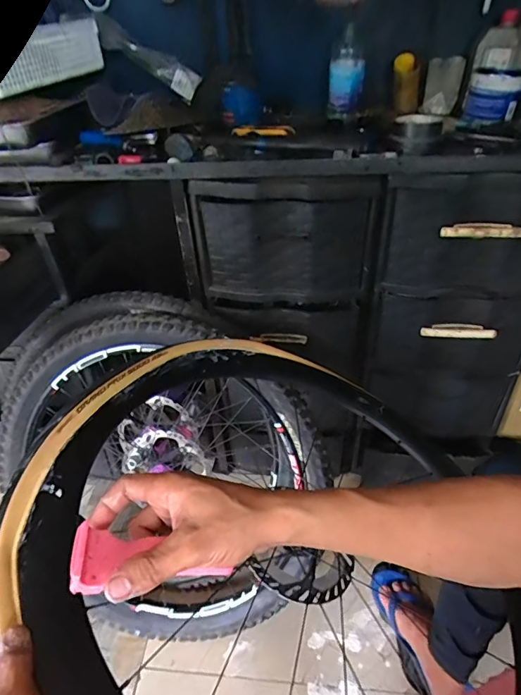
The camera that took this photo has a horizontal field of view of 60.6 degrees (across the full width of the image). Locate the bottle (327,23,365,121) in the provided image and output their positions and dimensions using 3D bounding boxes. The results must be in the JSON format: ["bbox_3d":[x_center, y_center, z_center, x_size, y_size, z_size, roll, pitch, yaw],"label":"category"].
[{"bbox_3d":[0.189,-0.599,0.991,0.073,0.164,0.073,7,39,11],"label":"bottle"}]

